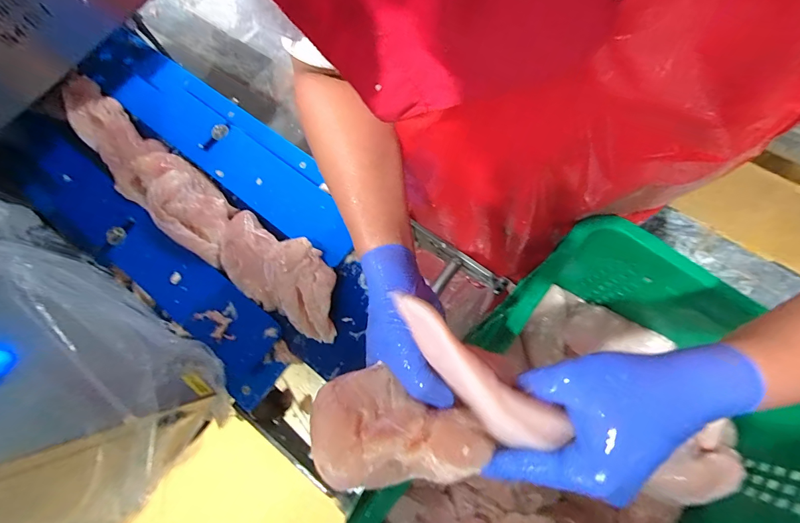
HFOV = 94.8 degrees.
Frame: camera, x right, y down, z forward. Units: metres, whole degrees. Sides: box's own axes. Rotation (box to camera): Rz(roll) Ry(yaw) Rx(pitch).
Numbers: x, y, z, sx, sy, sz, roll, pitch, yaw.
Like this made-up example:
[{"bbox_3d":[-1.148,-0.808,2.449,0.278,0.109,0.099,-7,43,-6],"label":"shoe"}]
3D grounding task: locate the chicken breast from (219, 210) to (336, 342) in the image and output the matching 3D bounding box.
[{"bbox_3d":[-0.178,0.014,0.535,0.225,0.042,0.109,29,78,8],"label":"chicken breast"}]

